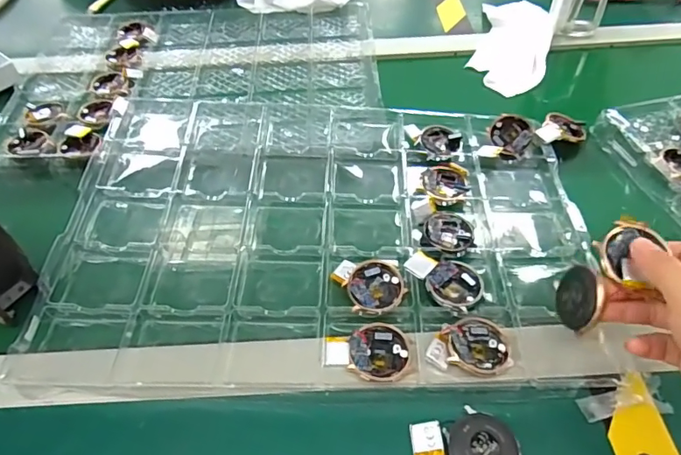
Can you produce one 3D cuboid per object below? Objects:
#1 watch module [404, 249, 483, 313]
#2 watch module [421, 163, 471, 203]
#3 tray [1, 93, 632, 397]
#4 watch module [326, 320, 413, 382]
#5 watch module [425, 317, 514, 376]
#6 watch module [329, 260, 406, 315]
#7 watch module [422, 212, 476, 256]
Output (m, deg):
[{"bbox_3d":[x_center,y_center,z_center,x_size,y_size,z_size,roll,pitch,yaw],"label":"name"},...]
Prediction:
[{"bbox_3d":[0.086,0.038,0.392,0.058,0.015,0.044,35,58,28],"label":"watch module"},{"bbox_3d":[0.099,-0.039,0.465,0.044,0.017,0.043,8,49,9],"label":"watch module"},{"bbox_3d":[-0.011,-0.025,0.446,0.430,0.032,0.350,0,49,3],"label":"tray"},{"bbox_3d":[0.020,0.089,0.354,0.061,0.012,0.043,2,49,4],"label":"watch module"},{"bbox_3d":[0.093,0.082,0.353,0.056,0.013,0.042,6,49,8],"label":"watch module"},{"bbox_3d":[0.023,0.043,0.393,0.046,0.010,0.059,-31,54,-23],"label":"watch module"},{"bbox_3d":[0.095,0.006,0.431,0.044,0.012,0.049,10,50,11],"label":"watch module"}]

